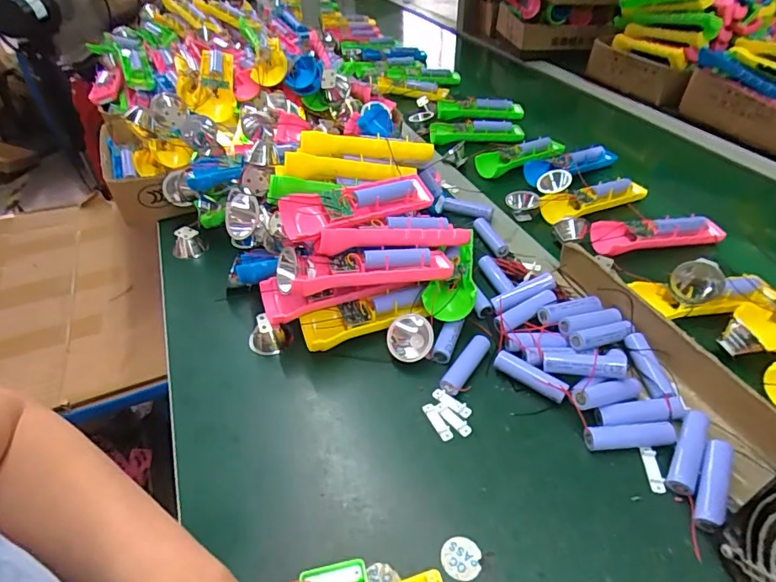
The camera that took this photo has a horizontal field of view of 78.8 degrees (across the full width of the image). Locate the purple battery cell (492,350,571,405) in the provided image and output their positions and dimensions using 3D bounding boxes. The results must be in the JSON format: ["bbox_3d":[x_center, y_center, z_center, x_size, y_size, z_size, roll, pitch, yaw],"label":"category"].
[{"bbox_3d":[0.125,0.077,0.418,0.066,0.021,0.018,26,51,28],"label":"purple battery cell"}]

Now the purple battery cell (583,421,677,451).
[{"bbox_3d":[0.190,0.116,0.374,0.068,0.015,0.016,-4,43,1],"label":"purple battery cell"}]

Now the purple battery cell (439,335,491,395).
[{"bbox_3d":[0.073,0.067,0.440,0.017,0.013,0.071,24,50,27],"label":"purple battery cell"}]

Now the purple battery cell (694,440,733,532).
[{"bbox_3d":[0.234,0.140,0.341,0.018,0.016,0.069,21,49,25],"label":"purple battery cell"}]

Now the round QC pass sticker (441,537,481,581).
[{"bbox_3d":[0.050,0.184,0.324,0.026,0.004,0.026,-2,49,3],"label":"round QC pass sticker"}]

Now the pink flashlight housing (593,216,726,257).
[{"bbox_3d":[0.319,-0.070,0.568,0.155,0.029,0.042,-10,43,-6],"label":"pink flashlight housing"}]

